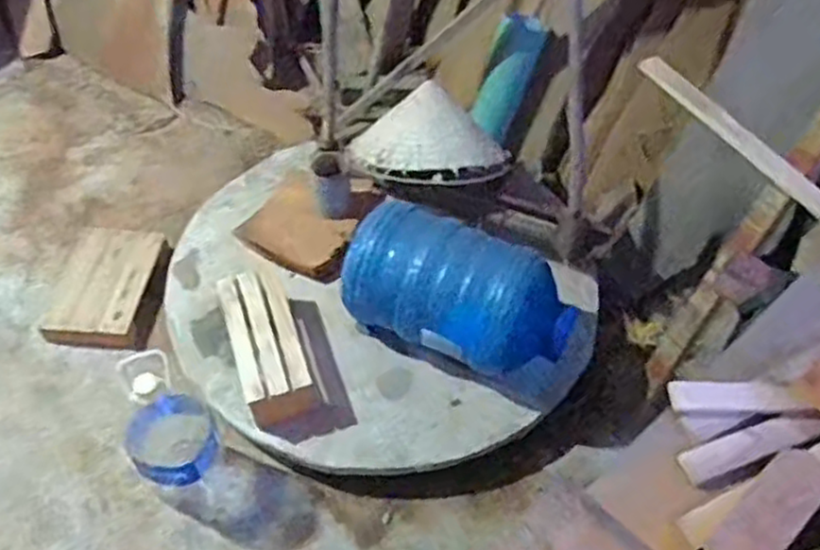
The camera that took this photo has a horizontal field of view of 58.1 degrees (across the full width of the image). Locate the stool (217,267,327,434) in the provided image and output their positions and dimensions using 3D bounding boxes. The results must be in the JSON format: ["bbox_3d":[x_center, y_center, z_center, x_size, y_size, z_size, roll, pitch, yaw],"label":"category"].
[{"bbox_3d":[-0.287,0.143,1.533,0.159,0.113,0.327,-16,53,-15],"label":"stool"}]

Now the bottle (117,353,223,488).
[{"bbox_3d":[-0.445,0.277,1.350,0.165,0.328,0.152,-22,55,-19],"label":"bottle"}]

